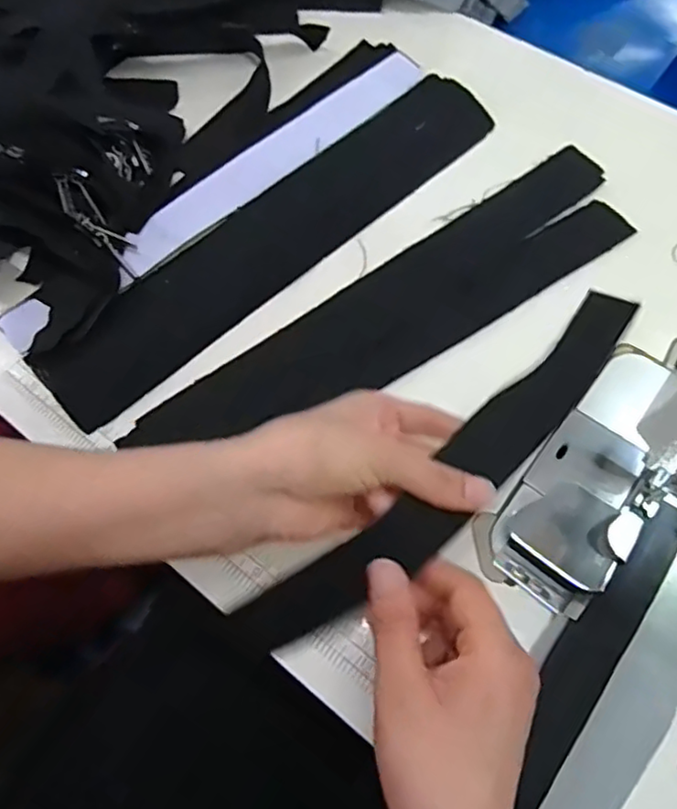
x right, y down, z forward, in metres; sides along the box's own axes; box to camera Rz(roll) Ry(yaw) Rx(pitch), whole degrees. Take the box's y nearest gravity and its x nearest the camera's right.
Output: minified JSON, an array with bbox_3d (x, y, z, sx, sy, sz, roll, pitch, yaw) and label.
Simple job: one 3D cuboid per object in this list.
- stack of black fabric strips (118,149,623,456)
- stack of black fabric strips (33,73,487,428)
[{"bbox_3d":[0.048,-0.065,0.444,0.390,0.009,0.089,-35,68,-13],"label":"stack of black fabric strips"},{"bbox_3d":[-0.042,-0.134,0.469,0.400,0.014,0.079,-41,70,-16],"label":"stack of black fabric strips"}]

